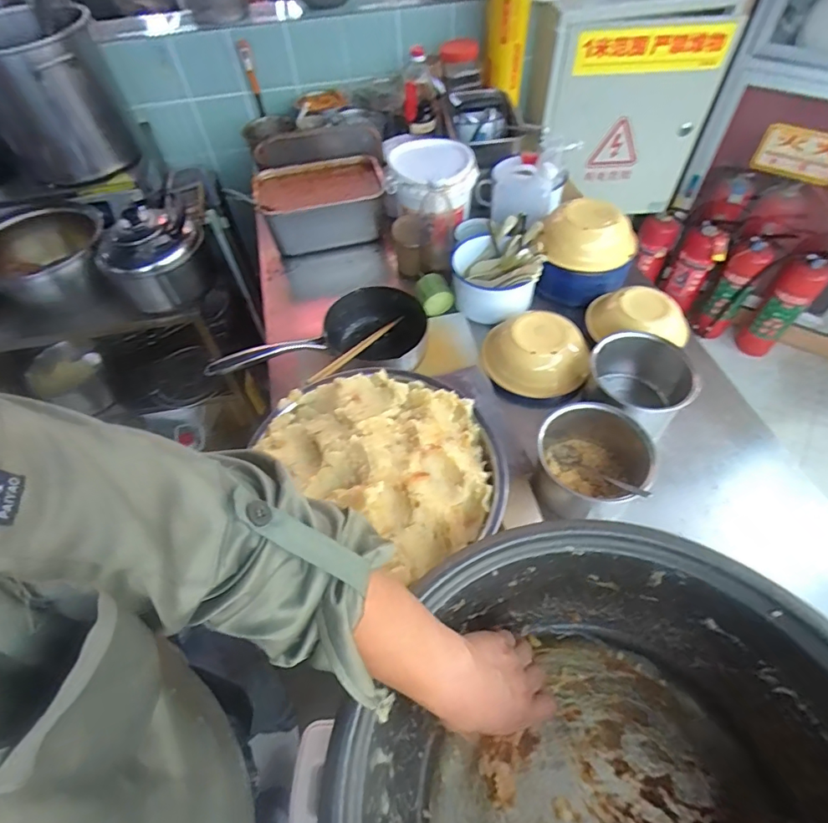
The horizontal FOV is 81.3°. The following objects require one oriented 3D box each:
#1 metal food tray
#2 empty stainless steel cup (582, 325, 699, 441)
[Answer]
[{"bbox_3d":[-0.196,-0.446,1.049,0.266,0.111,0.166,-5,55,-1],"label":"metal food tray"},{"bbox_3d":[0.363,-0.040,0.777,0.140,0.125,0.143,-1,55,2],"label":"empty stainless steel cup"}]

